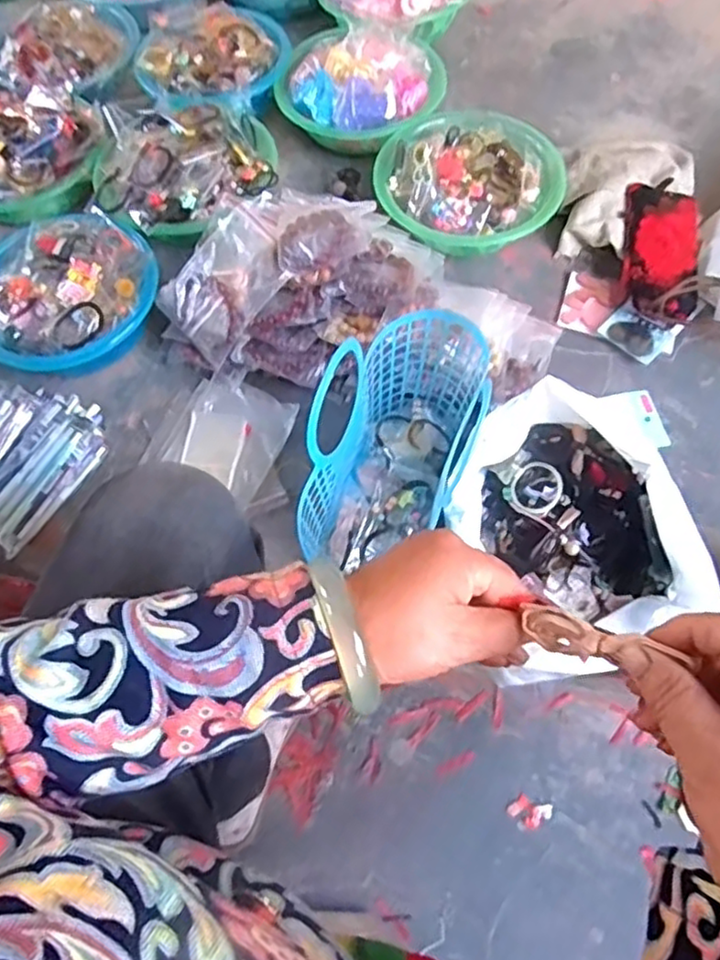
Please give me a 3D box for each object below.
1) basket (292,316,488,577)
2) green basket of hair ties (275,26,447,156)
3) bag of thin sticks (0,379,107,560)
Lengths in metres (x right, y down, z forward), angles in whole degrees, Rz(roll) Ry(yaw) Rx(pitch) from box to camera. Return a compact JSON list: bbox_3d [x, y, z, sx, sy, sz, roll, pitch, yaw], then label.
[{"bbox_3d":[0.043,-0.047,0.644,0.117,0.179,0.274,18,66,12],"label":"basket"},{"bbox_3d":[0.003,-0.554,0.975,0.222,0.094,0.200,27,68,15],"label":"green basket of hair ties"},{"bbox_3d":[-0.378,-0.021,0.760,0.148,0.055,0.179,21,67,13],"label":"bag of thin sticks"}]

